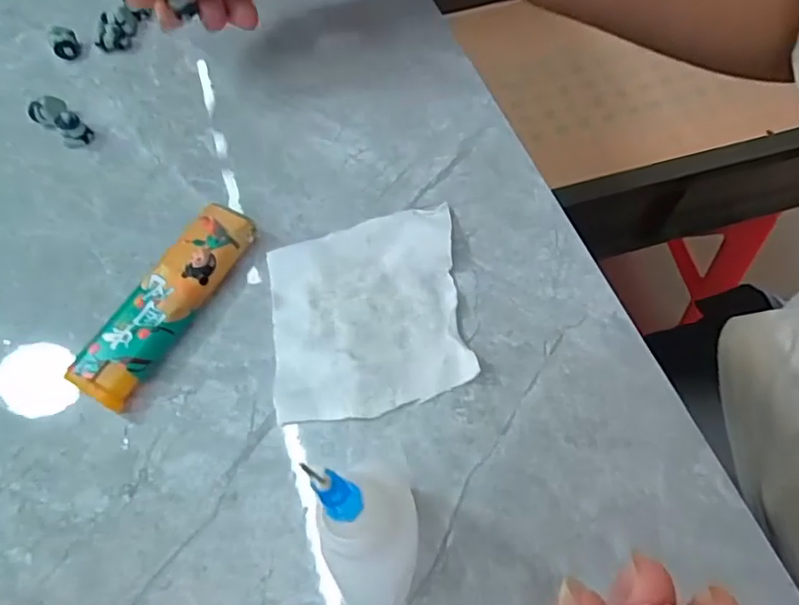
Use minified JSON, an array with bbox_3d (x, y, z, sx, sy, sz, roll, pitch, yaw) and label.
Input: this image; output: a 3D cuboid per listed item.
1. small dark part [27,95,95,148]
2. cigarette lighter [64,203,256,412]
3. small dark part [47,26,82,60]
[{"bbox_3d":[-0.144,-0.077,0.241,0.014,0.013,0.029,-41,66,-17],"label":"small dark part"},{"bbox_3d":[-0.078,0.000,0.196,0.023,0.011,0.076,25,66,16],"label":"cigarette lighter"},{"bbox_3d":[-0.155,-0.120,0.266,0.011,0.012,0.011,-30,64,-12],"label":"small dark part"}]

